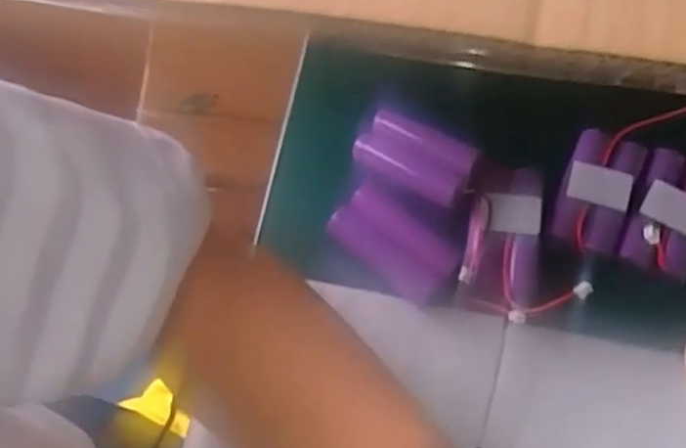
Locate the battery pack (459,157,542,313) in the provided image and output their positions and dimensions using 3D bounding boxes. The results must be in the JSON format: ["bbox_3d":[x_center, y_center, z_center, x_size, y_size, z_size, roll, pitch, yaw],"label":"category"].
[{"bbox_3d":[0.080,0.006,0.346,0.038,0.014,0.074,6,72,9],"label":"battery pack"}]

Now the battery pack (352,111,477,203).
[{"bbox_3d":[0.037,-0.036,0.361,0.061,0.020,0.030,31,78,15],"label":"battery pack"}]

